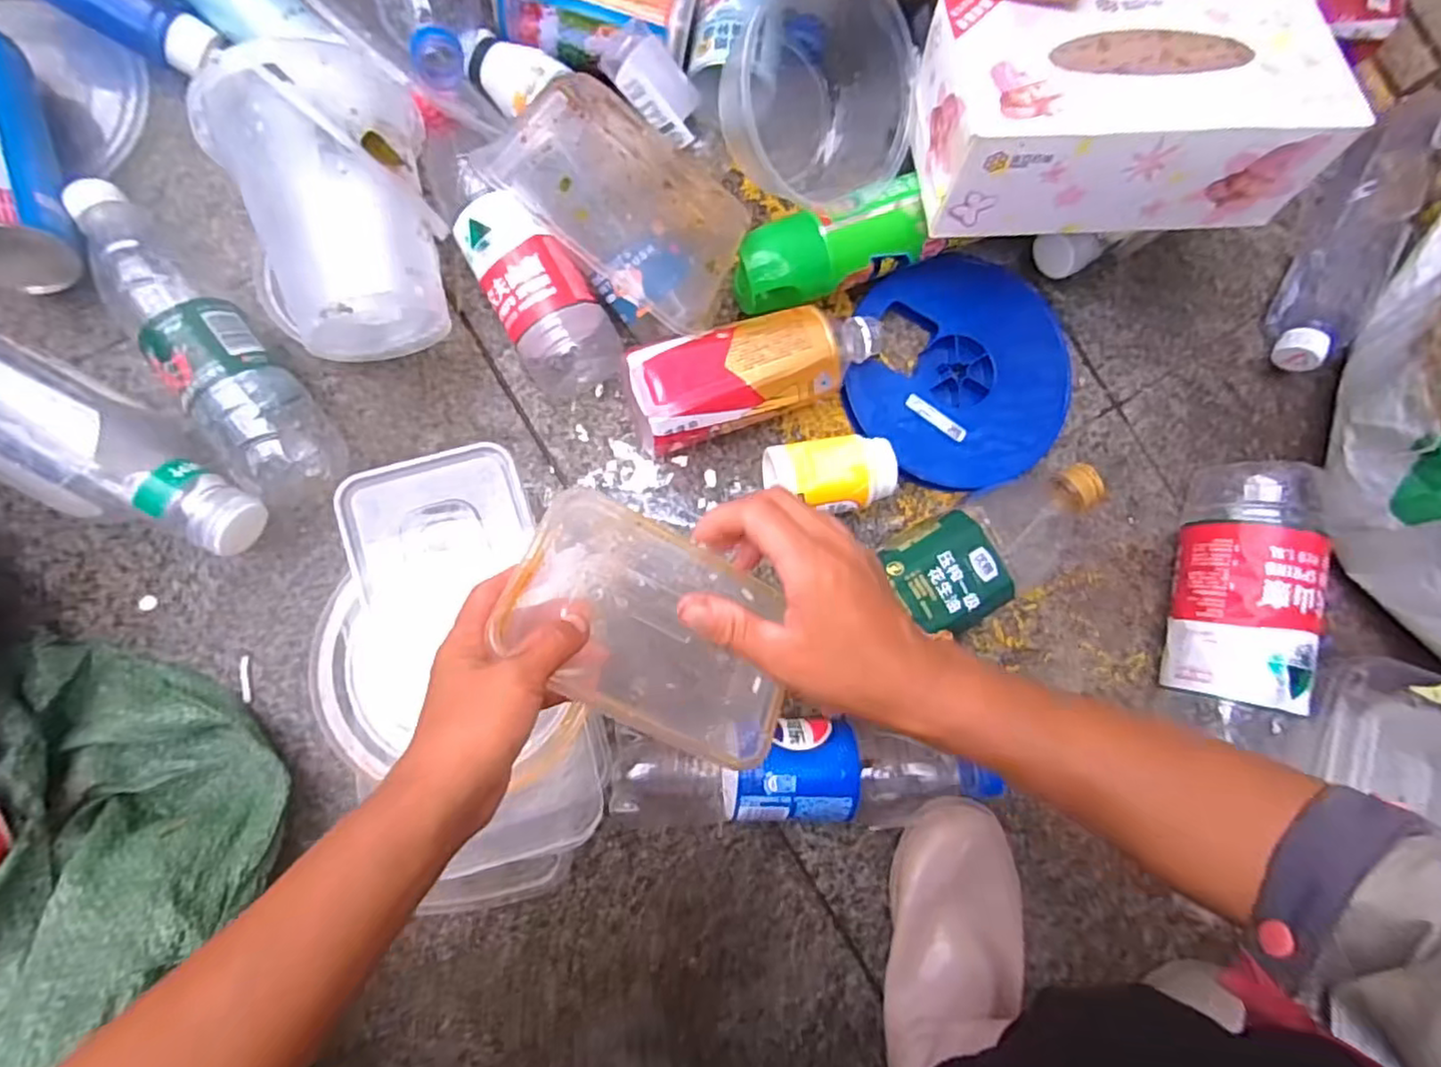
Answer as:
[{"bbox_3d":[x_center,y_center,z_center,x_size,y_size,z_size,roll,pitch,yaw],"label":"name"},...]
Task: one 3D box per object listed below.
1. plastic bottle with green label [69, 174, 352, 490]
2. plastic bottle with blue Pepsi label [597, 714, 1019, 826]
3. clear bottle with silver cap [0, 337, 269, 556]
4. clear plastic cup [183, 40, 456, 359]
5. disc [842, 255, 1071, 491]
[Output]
[{"bbox_3d":[-0.332,-0.131,0.430,0.058,0.062,0.231,-35,90,-8],"label":"plastic bottle with green label"},{"bbox_3d":[0.050,0.162,0.443,0.242,0.066,0.079,1,85,-7],"label":"plastic bottle with blue Pepsi label"},{"bbox_3d":[-0.403,-0.060,0.410,0.254,0.071,0.071,29,83,-4],"label":"clear bottle with silver cap"},{"bbox_3d":[-0.230,-0.192,0.414,0.111,0.127,0.143,-17,88,-8],"label":"clear plastic cup"},{"bbox_3d":[0.180,-0.124,0.507,0.163,0.021,0.179,1,85,-7],"label":"disc"}]

